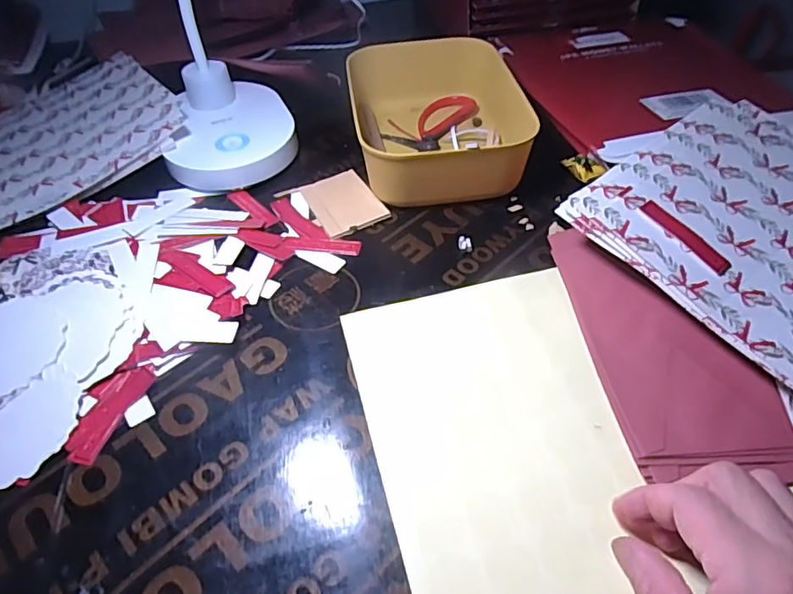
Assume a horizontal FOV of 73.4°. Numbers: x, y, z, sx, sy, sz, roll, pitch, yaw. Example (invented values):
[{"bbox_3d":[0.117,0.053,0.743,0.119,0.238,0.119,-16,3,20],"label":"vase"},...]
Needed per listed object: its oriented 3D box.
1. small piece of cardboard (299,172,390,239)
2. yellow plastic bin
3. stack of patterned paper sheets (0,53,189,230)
[{"bbox_3d":[-0.044,-0.079,0.433,0.051,0.005,0.077,-22,50,-15],"label":"small piece of cardboard"},{"bbox_3d":[0.033,-0.155,0.460,0.134,0.053,0.192,-9,48,-5],"label":"yellow plastic bin"},{"bbox_3d":[-0.335,-0.133,0.472,0.266,0.014,0.194,-30,54,-13],"label":"stack of patterned paper sheets"}]

